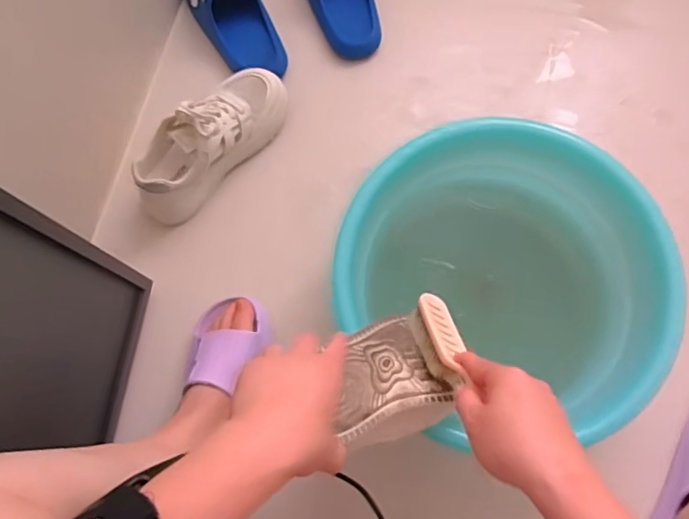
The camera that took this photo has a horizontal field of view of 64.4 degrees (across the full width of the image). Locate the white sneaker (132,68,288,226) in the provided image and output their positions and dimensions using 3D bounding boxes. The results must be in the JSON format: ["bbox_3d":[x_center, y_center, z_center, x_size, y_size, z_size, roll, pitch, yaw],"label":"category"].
[{"bbox_3d":[-0.180,-0.163,0.730,0.084,0.106,0.251,42,81,10],"label":"white sneaker"}]

